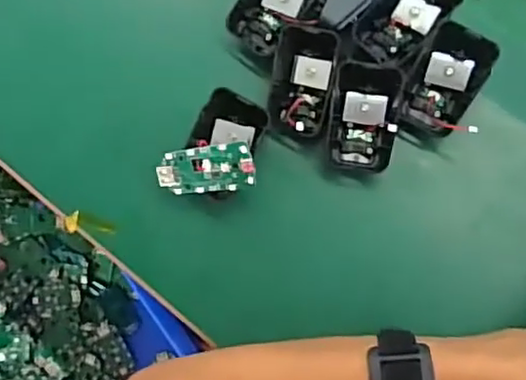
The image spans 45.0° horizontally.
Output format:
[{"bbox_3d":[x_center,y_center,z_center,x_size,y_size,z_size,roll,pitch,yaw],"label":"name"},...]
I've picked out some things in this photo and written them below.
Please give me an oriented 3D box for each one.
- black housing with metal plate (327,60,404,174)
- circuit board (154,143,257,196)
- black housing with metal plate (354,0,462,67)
[{"bbox_3d":[0.066,-0.049,0.421,0.042,0.025,0.069,10,110,12],"label":"black housing with metal plate"},{"bbox_3d":[-0.037,-0.012,0.412,0.063,0.004,0.031,-9,109,16],"label":"circuit board"},{"bbox_3d":[0.100,-0.116,0.433,0.044,0.028,0.068,46,102,19],"label":"black housing with metal plate"}]

